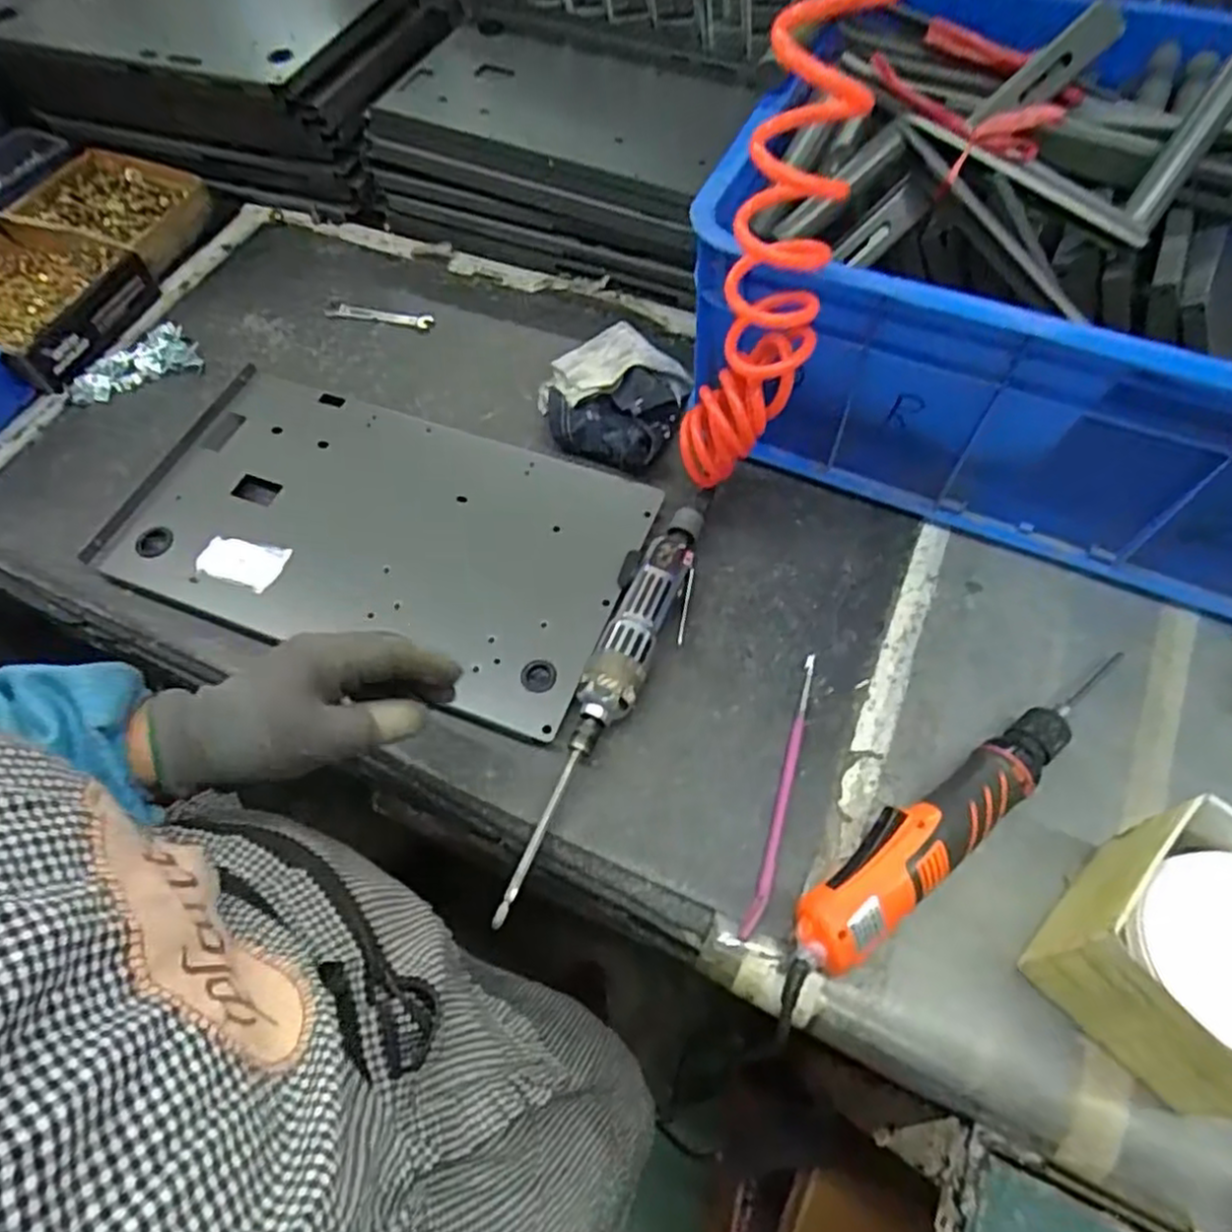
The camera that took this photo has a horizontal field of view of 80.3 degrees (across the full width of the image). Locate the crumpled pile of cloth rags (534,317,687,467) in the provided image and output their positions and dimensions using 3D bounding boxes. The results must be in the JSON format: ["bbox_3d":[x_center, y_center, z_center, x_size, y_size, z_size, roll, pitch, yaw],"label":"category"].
[{"bbox_3d":[-0.005,-0.197,0.631,0.123,0.039,0.129,-2,62,3],"label":"crumpled pile of cloth rags"}]

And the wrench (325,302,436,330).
[{"bbox_3d":[-0.226,-0.284,0.688,0.115,0.012,0.017,16,64,12],"label":"wrench"}]

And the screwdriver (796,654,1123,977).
[{"bbox_3d":[0.226,0.115,0.458,0.290,0.039,0.048,-35,65,-14],"label":"screwdriver"}]

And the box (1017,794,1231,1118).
[{"bbox_3d":[0.307,0.183,0.387,0.123,0.098,0.122,-42,67,-17],"label":"box"}]

